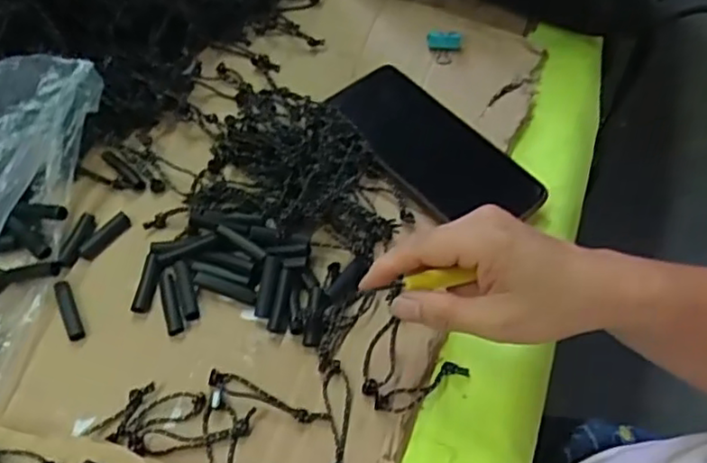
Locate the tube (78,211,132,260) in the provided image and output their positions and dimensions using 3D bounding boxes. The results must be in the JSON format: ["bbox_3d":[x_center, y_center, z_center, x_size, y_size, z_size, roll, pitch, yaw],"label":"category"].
[{"bbox_3d":[-0.156,0.002,0.407,0.010,0.008,0.037,32,60,17],"label":"tube"}]

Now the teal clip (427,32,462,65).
[{"bbox_3d":[0.073,-0.150,0.522,0.027,0.011,0.031,7,56,1],"label":"teal clip"}]

